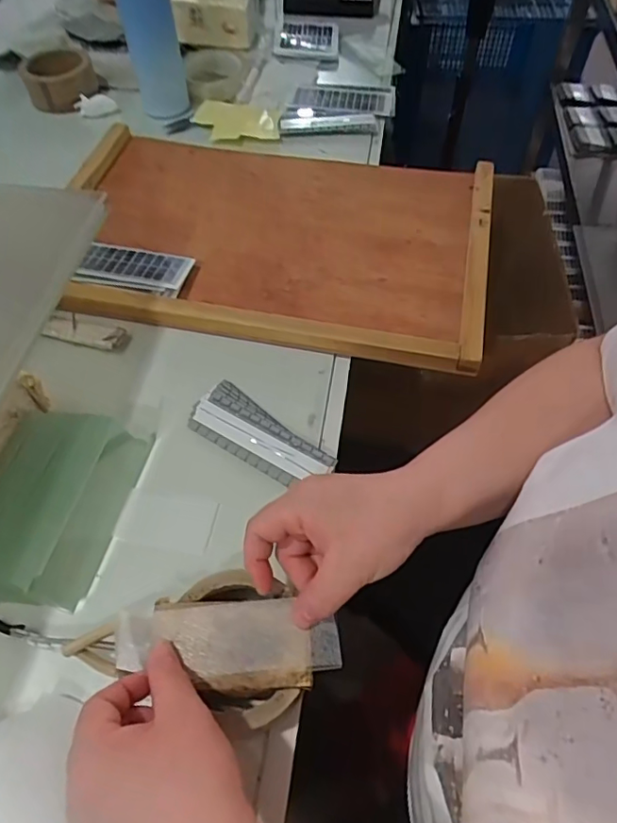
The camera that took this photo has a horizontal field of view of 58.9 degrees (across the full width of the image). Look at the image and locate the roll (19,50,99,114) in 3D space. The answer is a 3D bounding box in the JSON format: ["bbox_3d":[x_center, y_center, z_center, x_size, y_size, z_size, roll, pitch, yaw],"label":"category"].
[{"bbox_3d":[-0.348,-0.466,0.768,0.096,0.048,0.108,-21,59,-14],"label":"roll"}]

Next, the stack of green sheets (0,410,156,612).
[{"bbox_3d":[-0.195,0.067,0.414,0.090,0.043,0.149,12,57,7],"label":"stack of green sheets"}]

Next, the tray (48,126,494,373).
[{"bbox_3d":[-0.041,-0.203,0.604,0.460,0.030,0.306,10,57,6],"label":"tray"}]

